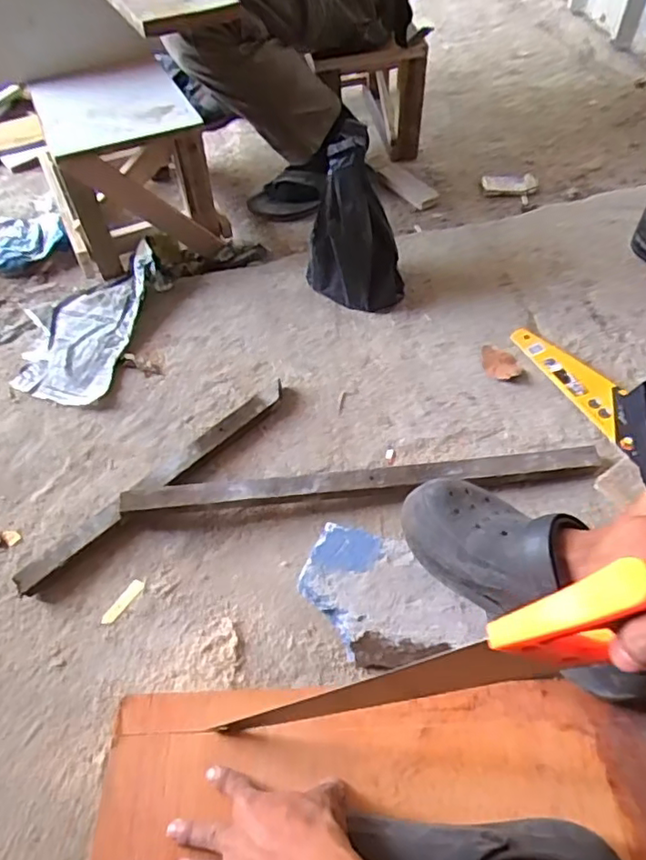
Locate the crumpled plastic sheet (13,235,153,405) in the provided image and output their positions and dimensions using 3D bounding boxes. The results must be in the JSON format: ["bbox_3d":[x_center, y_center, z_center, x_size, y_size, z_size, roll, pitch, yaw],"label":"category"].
[{"bbox_3d":[-0.376,-0.173,0.923,0.169,0.066,0.291,7,55,8],"label":"crumpled plastic sheet"}]

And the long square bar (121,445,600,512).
[{"bbox_3d":[0.051,0.065,0.745,0.584,0.044,0.029,-6,54,-2],"label":"long square bar"}]

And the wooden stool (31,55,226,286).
[{"bbox_3d":[-0.338,-0.446,1.013,0.251,0.244,0.276,-23,56,-14],"label":"wooden stool"}]

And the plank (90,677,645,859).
[{"bbox_3d":[0.055,0.293,0.504,0.477,0.013,0.141,-2,54,1],"label":"plank"}]

